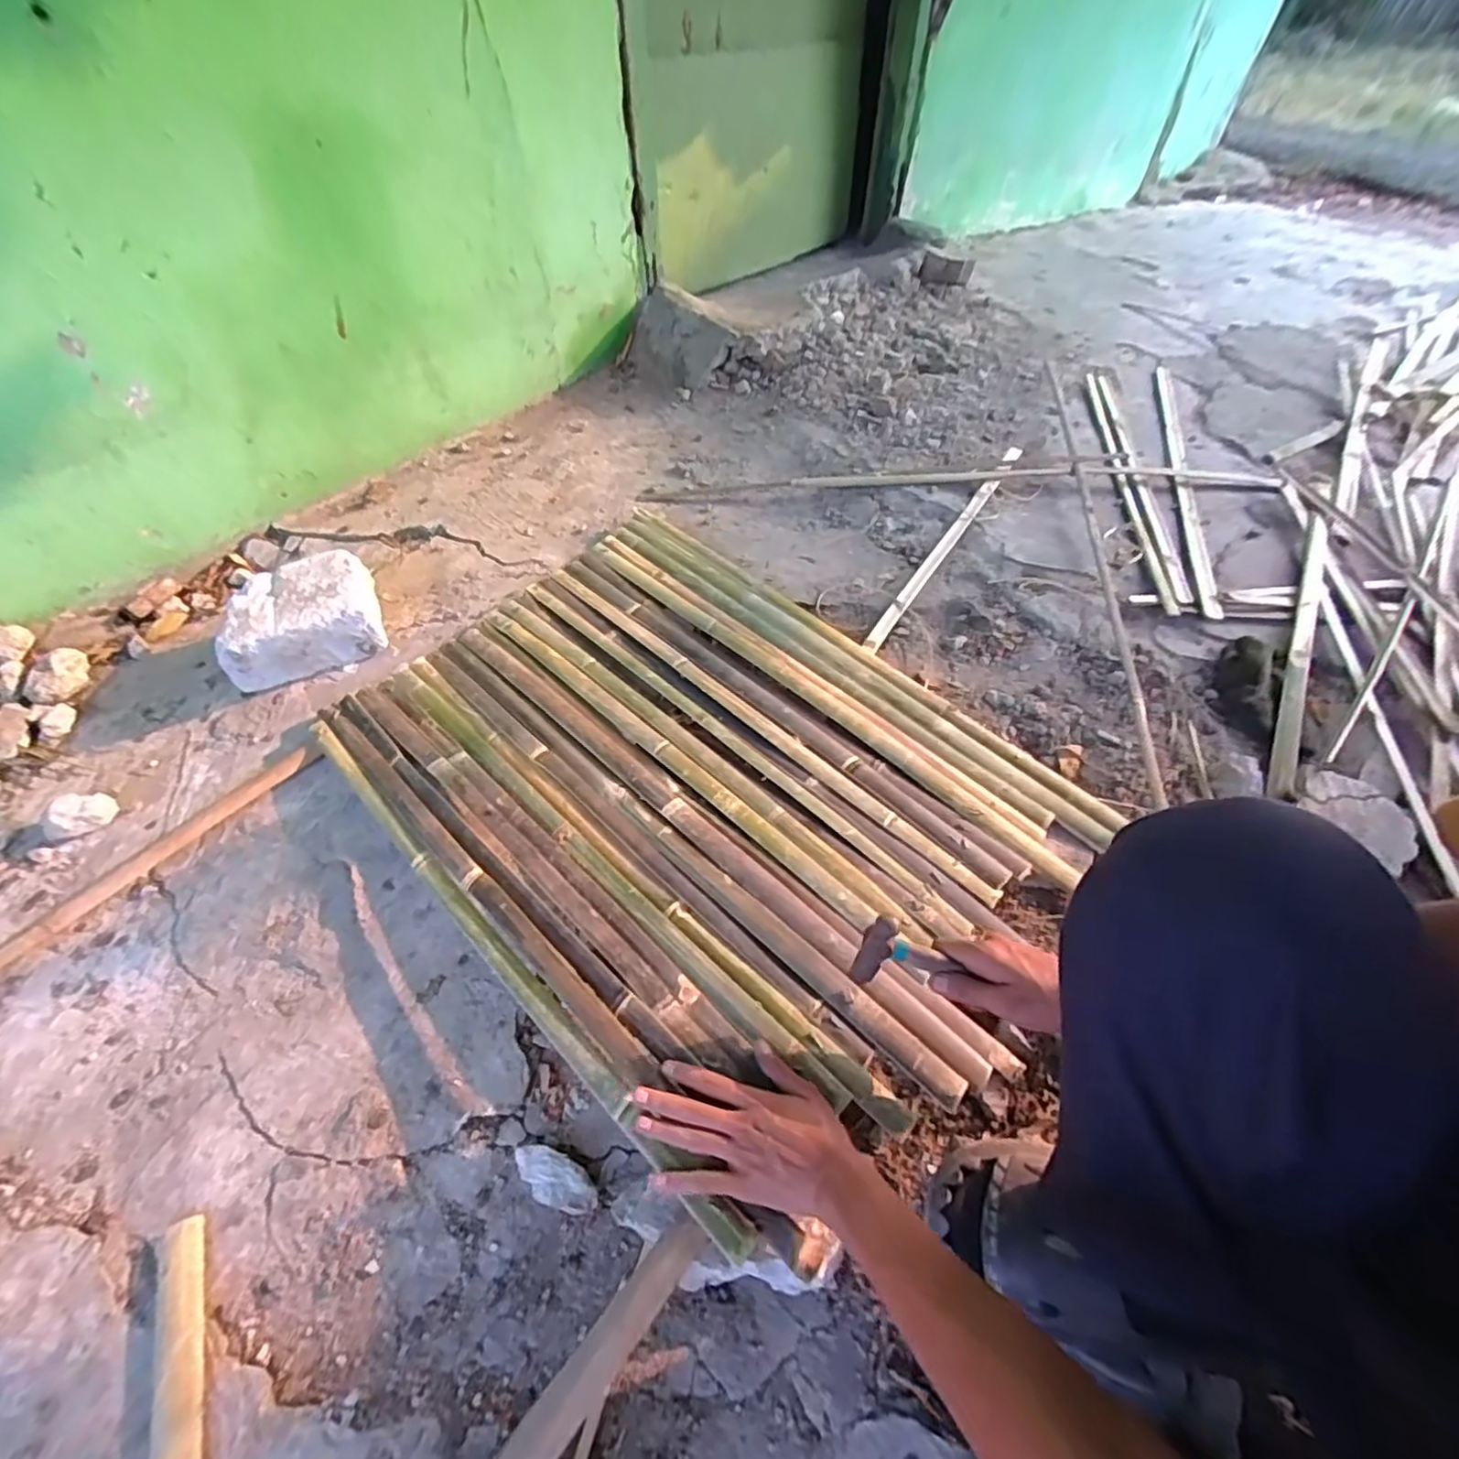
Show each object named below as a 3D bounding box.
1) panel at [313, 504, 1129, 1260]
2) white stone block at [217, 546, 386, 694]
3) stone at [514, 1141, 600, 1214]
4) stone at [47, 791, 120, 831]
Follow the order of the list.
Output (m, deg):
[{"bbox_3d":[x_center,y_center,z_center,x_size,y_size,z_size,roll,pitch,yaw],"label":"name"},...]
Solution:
[{"bbox_3d":[-0.050,0.029,0.921,0.703,0.040,0.956,-36,58,-28],"label":"panel"},{"bbox_3d":[-0.709,-0.185,1.082,0.232,0.106,0.190,-22,55,-14],"label":"white stone block"},{"bbox_3d":[-0.171,0.437,0.634,0.091,0.026,0.039,19,56,16],"label":"stone"},{"bbox_3d":[-0.914,0.116,0.915,0.071,0.043,0.047,-29,57,-19],"label":"stone"}]

